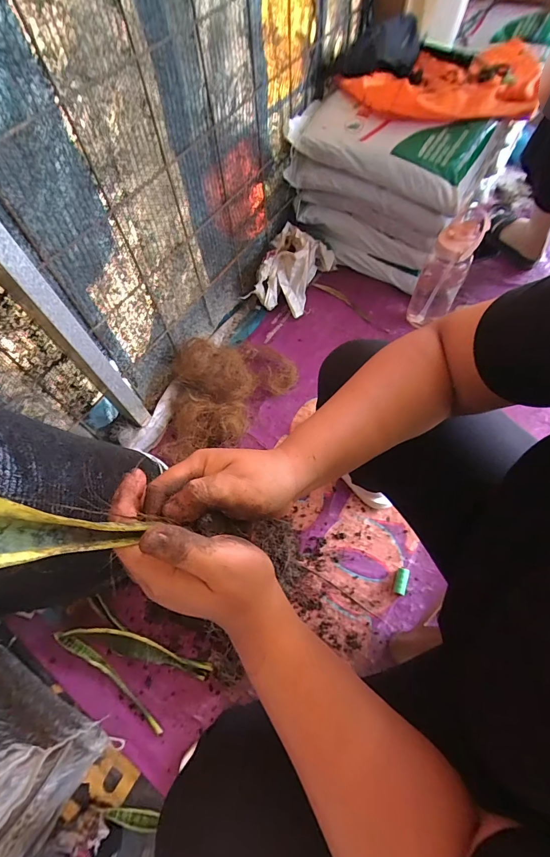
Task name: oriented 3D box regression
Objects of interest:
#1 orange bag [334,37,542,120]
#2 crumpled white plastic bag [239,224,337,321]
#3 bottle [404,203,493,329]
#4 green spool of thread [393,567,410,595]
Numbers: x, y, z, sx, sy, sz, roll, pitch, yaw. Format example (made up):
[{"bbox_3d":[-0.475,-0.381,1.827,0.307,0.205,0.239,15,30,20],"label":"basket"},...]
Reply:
[{"bbox_3d":[0.456,-0.861,0.907,0.540,0.083,0.286,-26,65,-9],"label":"orange bag"},{"bbox_3d":[0.052,-0.474,1.094,0.181,0.165,0.257,20,67,13],"label":"crumpled white plastic bag"},{"bbox_3d":[0.441,-0.406,0.965,0.109,0.314,0.097,26,68,16],"label":"bottle"},{"bbox_3d":[0.259,0.314,0.758,0.023,0.021,0.050,18,66,12],"label":"green spool of thread"}]

